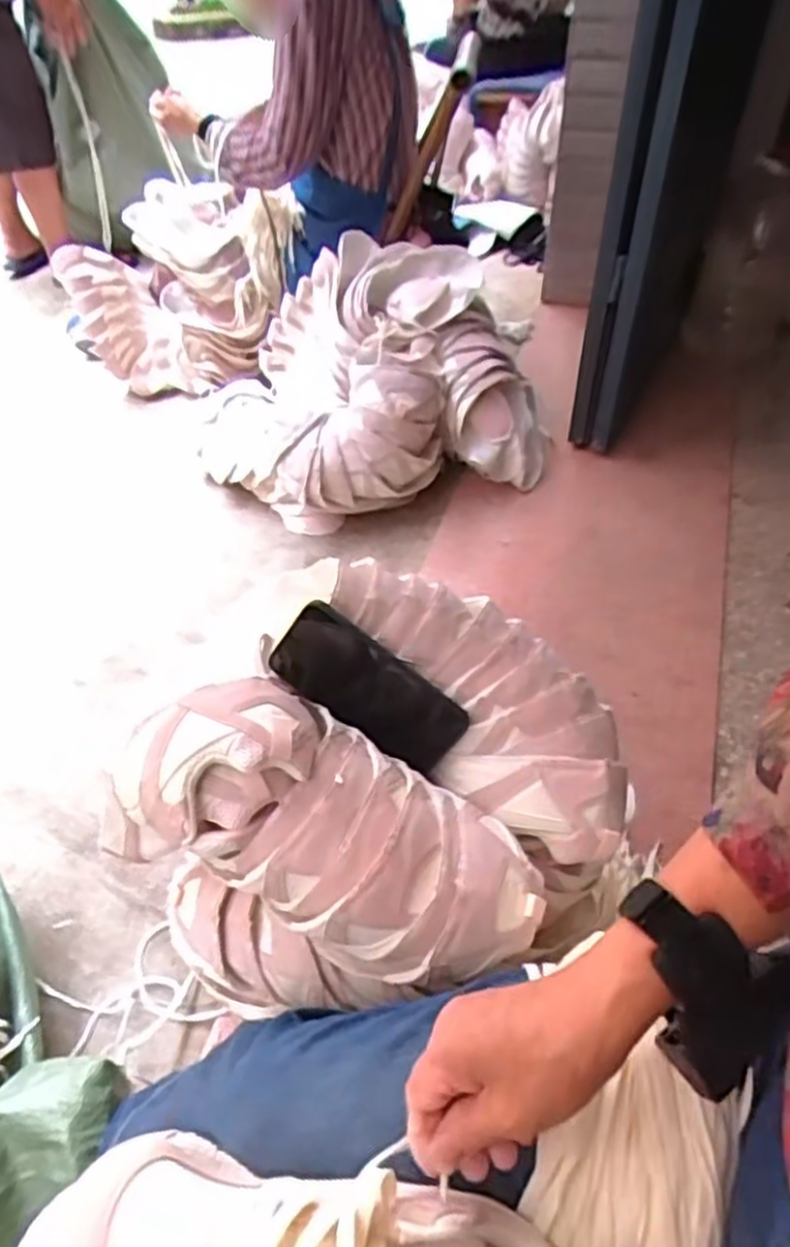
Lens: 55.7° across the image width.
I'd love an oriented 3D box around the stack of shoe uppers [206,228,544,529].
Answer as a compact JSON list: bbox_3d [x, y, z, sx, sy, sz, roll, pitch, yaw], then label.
[{"bbox_3d":[-0.052,-0.457,1.458,0.634,0.348,0.434,-19,49,-15],"label":"stack of shoe uppers"}]

